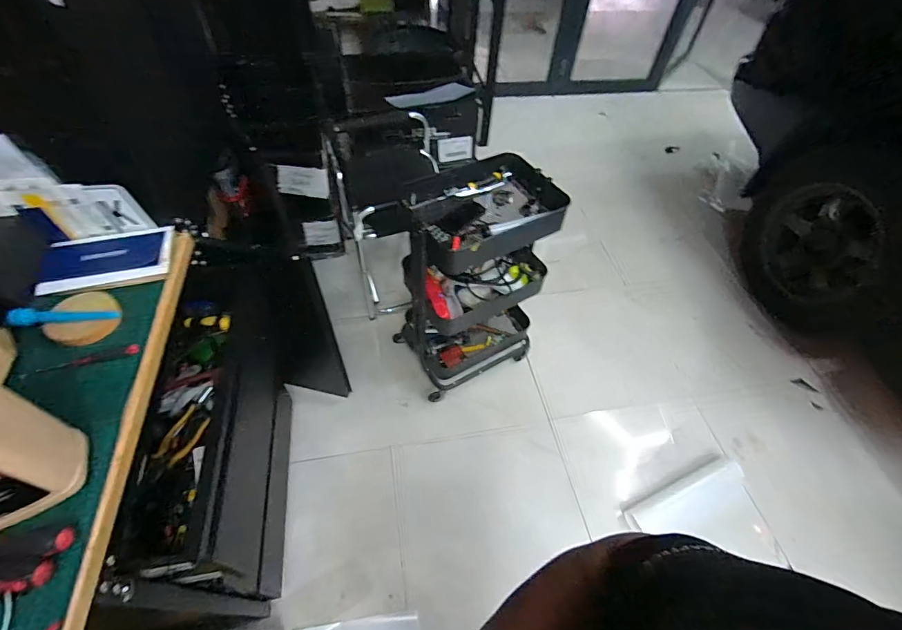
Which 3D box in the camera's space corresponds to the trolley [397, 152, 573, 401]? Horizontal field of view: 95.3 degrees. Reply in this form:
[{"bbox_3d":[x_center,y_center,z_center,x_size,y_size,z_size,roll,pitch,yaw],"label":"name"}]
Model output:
[{"bbox_3d":[0.081,-0.111,1.385,0.454,0.684,0.331,-20,56,-17],"label":"trolley"}]

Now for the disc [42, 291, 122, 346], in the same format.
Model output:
[{"bbox_3d":[-0.630,0.005,0.709,0.091,0.010,0.101,16,59,-19],"label":"disc"}]

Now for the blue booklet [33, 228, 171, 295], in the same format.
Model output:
[{"bbox_3d":[-0.653,-0.106,0.783,0.215,0.022,0.149,-14,52,-19],"label":"blue booklet"}]

